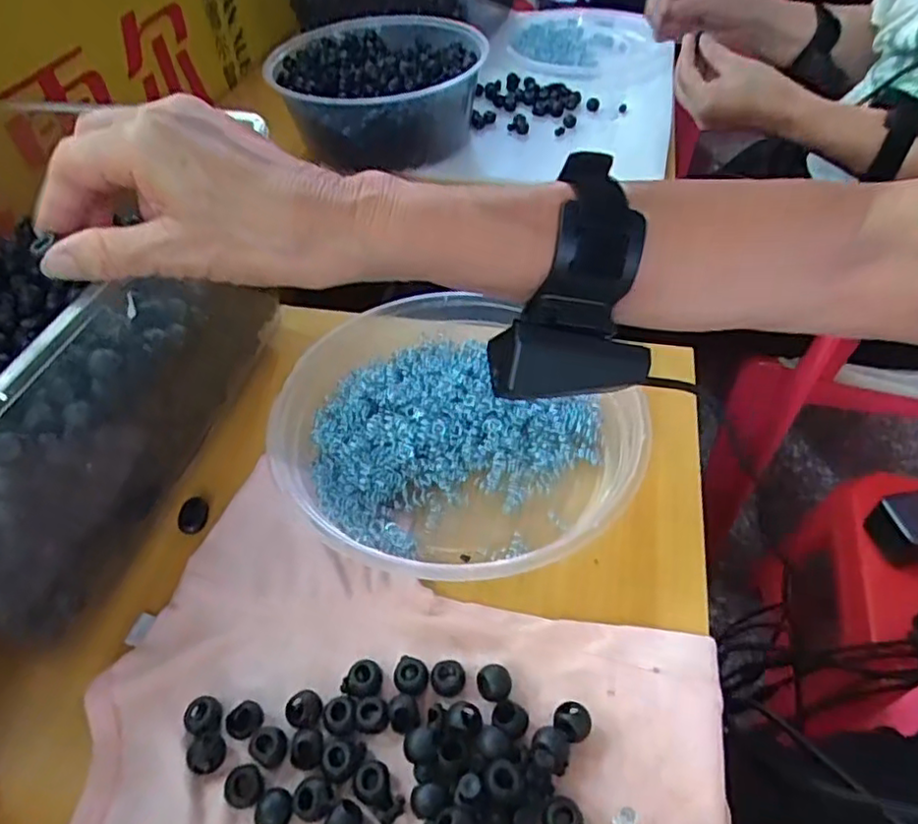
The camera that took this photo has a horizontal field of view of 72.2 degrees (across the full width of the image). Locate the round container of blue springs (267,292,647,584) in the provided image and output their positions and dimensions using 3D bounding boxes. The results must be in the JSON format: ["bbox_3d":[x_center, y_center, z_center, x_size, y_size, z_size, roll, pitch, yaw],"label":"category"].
[{"bbox_3d":[-0.003,-0.005,0.371,0.197,0.033,0.196,0,51,0],"label":"round container of blue springs"}]

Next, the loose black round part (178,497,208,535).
[{"bbox_3d":[-0.148,0.058,0.351,0.012,0.009,0.021,-4,51,-3],"label":"loose black round part"}]

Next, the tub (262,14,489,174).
[{"bbox_3d":[-0.086,-0.360,0.706,0.218,0.082,0.231,9,49,11],"label":"tub"}]

